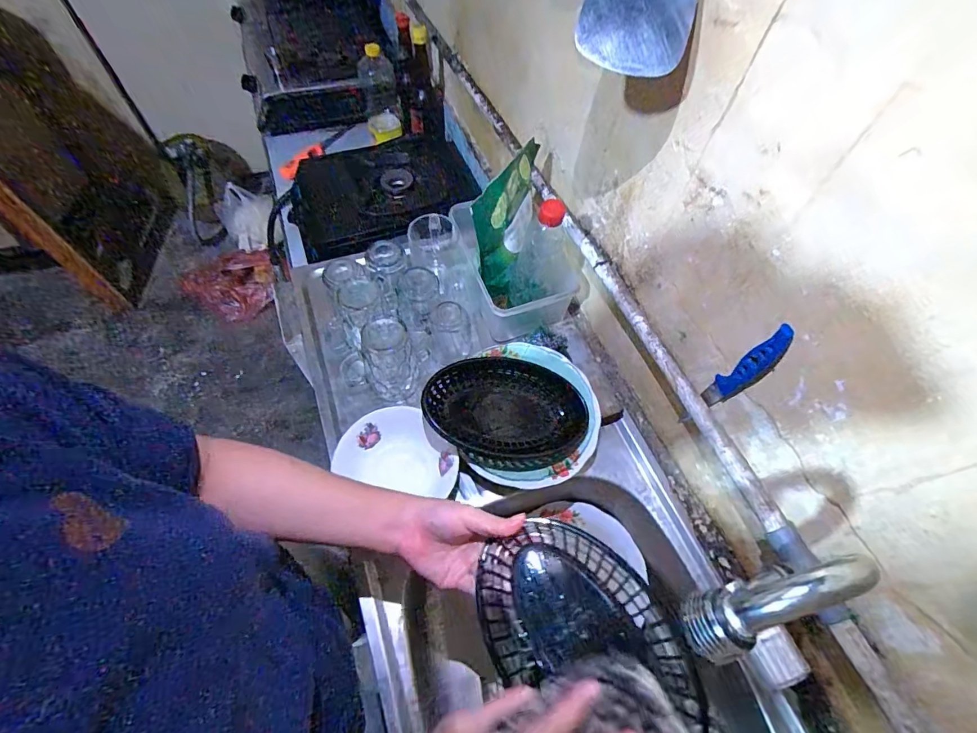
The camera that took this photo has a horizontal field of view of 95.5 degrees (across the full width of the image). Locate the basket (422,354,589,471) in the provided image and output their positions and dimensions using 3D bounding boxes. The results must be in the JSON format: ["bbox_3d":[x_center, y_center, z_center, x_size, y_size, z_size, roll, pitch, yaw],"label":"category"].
[{"bbox_3d":[0.024,0.059,0.586,0.212,0.054,0.150,0,79,-4],"label":"basket"}]

